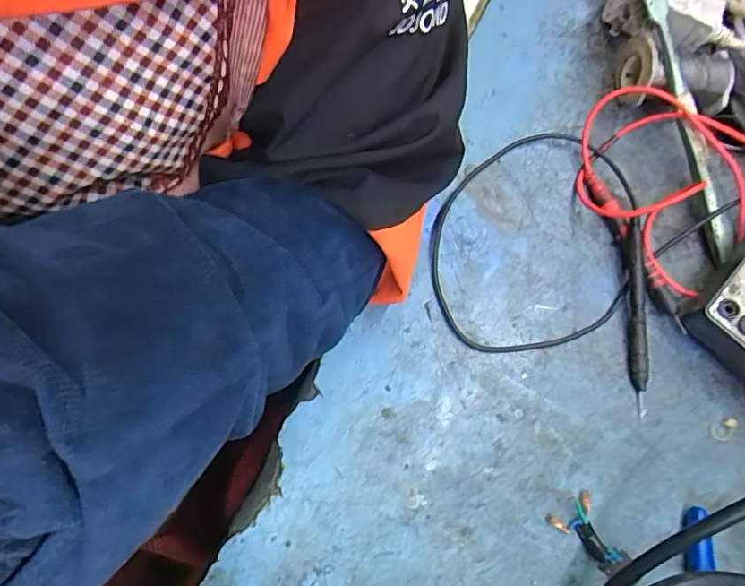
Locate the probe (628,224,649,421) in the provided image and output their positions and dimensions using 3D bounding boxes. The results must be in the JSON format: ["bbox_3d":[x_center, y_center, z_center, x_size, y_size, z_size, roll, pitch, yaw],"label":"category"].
[{"bbox_3d":[0.155,0.013,0.331,0.008,0.015,0.110,5,73,-4],"label":"probe"}]

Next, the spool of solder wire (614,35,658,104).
[{"bbox_3d":[0.166,-0.142,0.359,0.010,0.037,0.043,-8,75,-4],"label":"spool of solder wire"}]

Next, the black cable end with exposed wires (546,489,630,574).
[{"bbox_3d":[0.114,0.130,0.298,0.026,0.004,0.041,-30,79,-13],"label":"black cable end with exposed wires"}]

